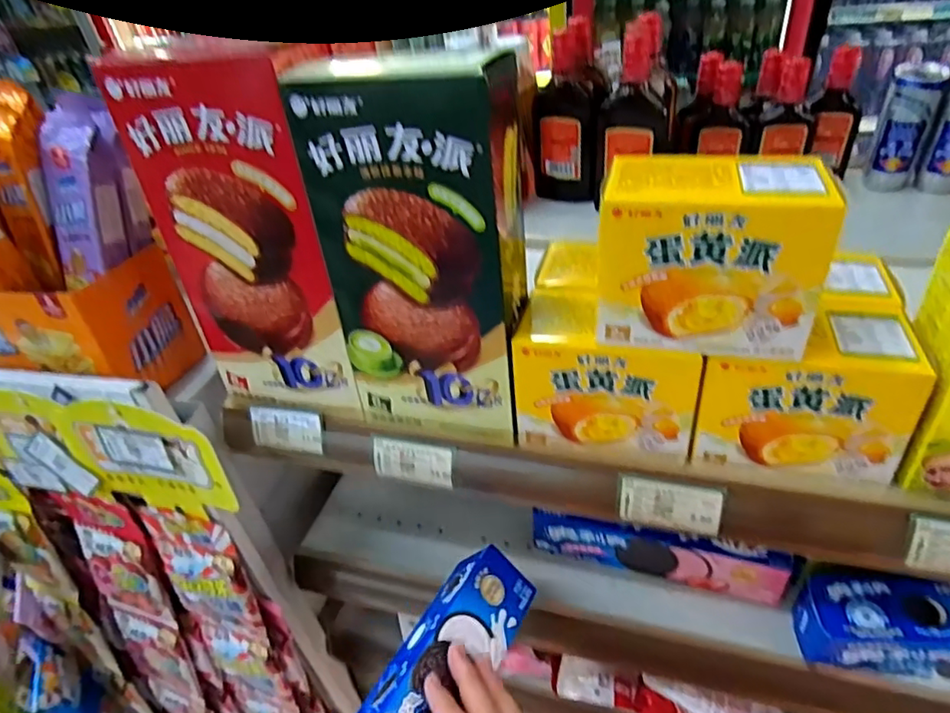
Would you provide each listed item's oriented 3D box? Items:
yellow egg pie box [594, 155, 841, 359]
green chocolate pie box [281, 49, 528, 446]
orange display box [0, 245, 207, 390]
[{"bbox_3d":[0.123,-0.055,0.316,0.110,0.083,0.063,5,40,15],"label":"yellow egg pie box"},{"bbox_3d":[-0.028,-0.060,0.360,0.112,0.218,0.071,9,41,19],"label":"green chocolate pie box"},{"bbox_3d":[-0.339,-0.033,0.500,0.172,0.099,0.094,9,41,19],"label":"orange display box"}]

